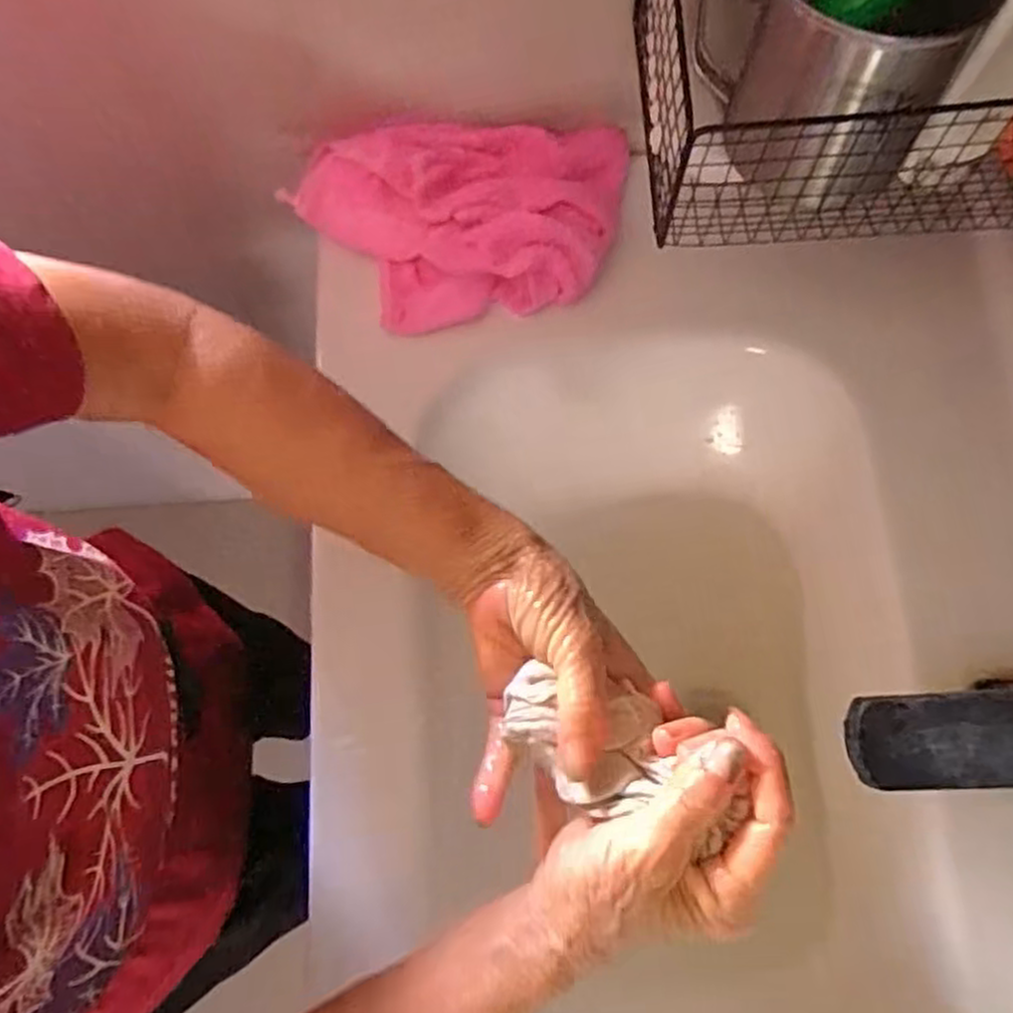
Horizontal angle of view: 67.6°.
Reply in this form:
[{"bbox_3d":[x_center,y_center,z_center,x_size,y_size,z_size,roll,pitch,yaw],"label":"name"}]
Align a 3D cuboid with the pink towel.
[{"bbox_3d":[-0.023,-0.191,0.502,0.214,0.048,0.125,-10,75,-1],"label":"pink towel"}]

